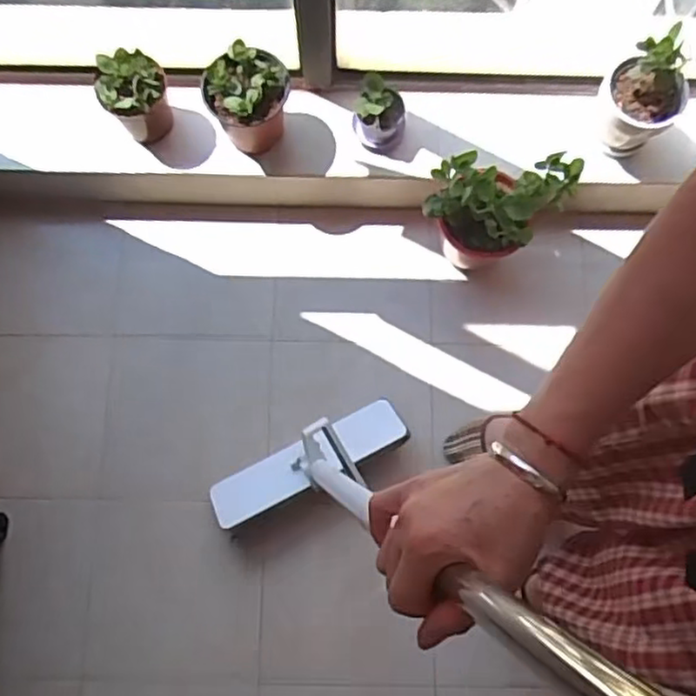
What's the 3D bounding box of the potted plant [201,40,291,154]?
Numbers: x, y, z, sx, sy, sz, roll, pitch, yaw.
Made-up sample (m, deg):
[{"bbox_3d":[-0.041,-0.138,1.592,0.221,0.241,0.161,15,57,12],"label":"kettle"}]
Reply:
[{"bbox_3d":[-0.169,-0.416,1.153,0.137,0.147,0.124,3,76,-1],"label":"potted plant"}]

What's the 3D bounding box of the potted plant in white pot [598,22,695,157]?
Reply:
[{"bbox_3d":[0.490,-0.415,1.124,0.123,0.224,0.114,0,76,-1],"label":"potted plant in white pot"}]

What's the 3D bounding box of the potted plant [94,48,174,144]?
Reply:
[{"bbox_3d":[-0.361,-0.426,1.160,0.107,0.130,0.106,0,76,-1],"label":"potted plant"}]

